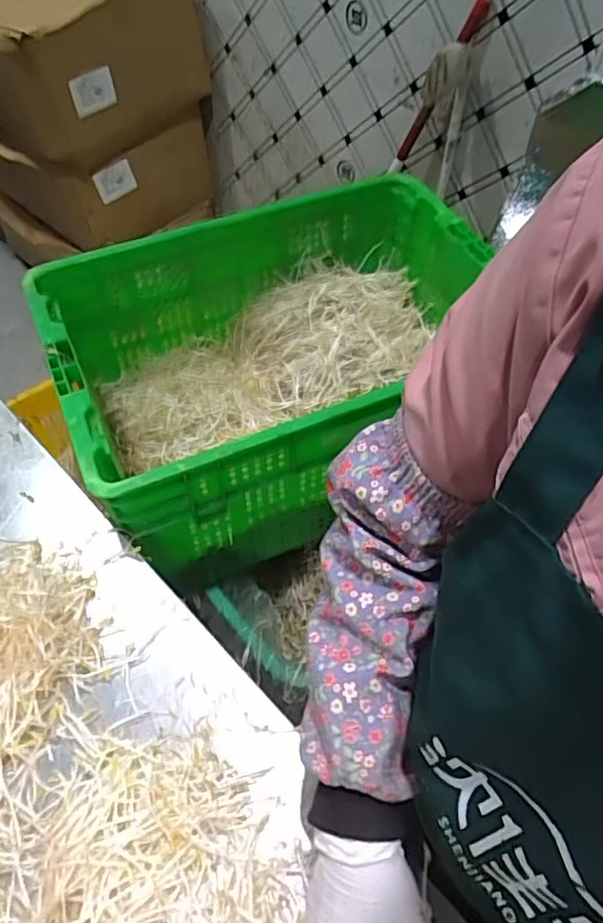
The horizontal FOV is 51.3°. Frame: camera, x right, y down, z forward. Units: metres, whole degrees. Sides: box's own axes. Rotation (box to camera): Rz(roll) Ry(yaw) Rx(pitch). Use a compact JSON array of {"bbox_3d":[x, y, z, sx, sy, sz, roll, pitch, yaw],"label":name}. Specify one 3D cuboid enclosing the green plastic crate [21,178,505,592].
[{"bbox_3d":[-0.024,-0.128,0.897,0.584,0.265,0.392,-22,57,-16],"label":"green plastic crate"}]

